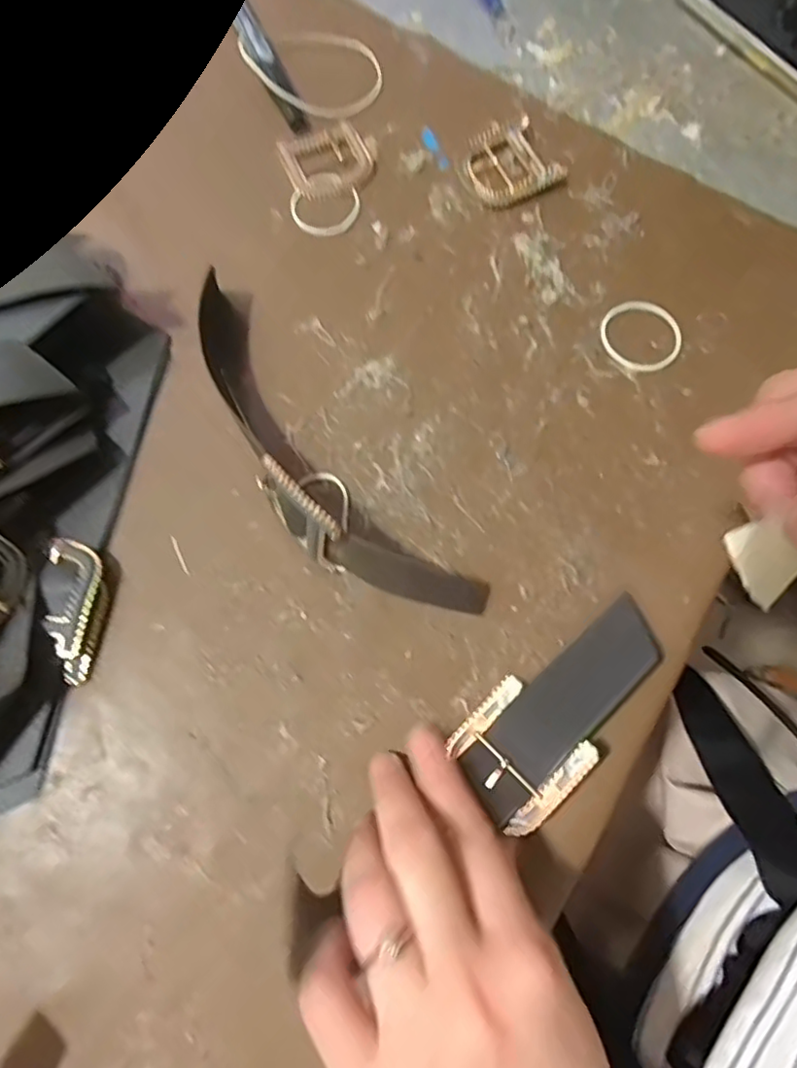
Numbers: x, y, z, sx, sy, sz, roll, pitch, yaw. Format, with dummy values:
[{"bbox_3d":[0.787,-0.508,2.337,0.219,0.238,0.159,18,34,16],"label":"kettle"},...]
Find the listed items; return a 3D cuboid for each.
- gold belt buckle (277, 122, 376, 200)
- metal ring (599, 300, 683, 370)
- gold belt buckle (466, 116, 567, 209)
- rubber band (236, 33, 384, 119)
[{"bbox_3d":[-0.040,-0.212,0.348,0.048,0.005,0.045,-22,74,-8],"label":"gold belt buckle"},{"bbox_3d":[0.125,-0.103,0.314,0.039,0.004,0.041,0,72,-1],"label":"metal ring"},{"bbox_3d":[0.062,-0.209,0.345,0.047,0.008,0.050,-26,74,-9],"label":"gold belt buckle"},{"bbox_3d":[-0.049,-0.281,0.366,0.079,0.016,0.071,29,74,8],"label":"rubber band"}]

